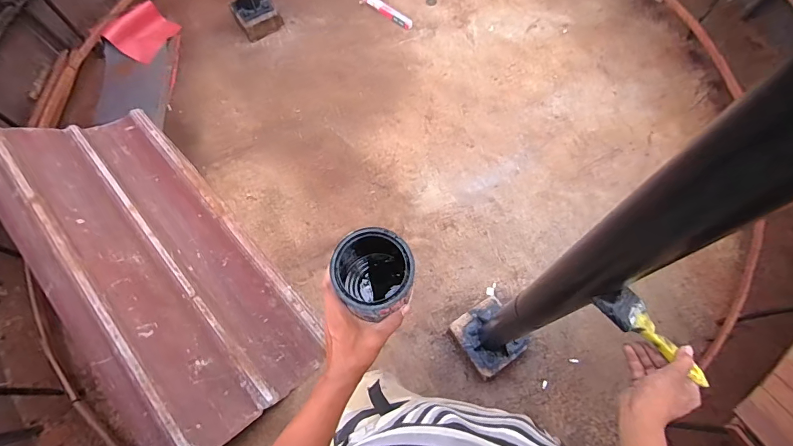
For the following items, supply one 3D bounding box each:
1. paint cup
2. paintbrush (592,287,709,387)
[{"bbox_3d":[-0.034,0.079,0.574,0.104,0.125,0.112,-34,70,-16],"label":"paint cup"},{"bbox_3d":[0.380,0.156,0.595,0.180,0.027,0.064,42,71,9],"label":"paintbrush"}]

